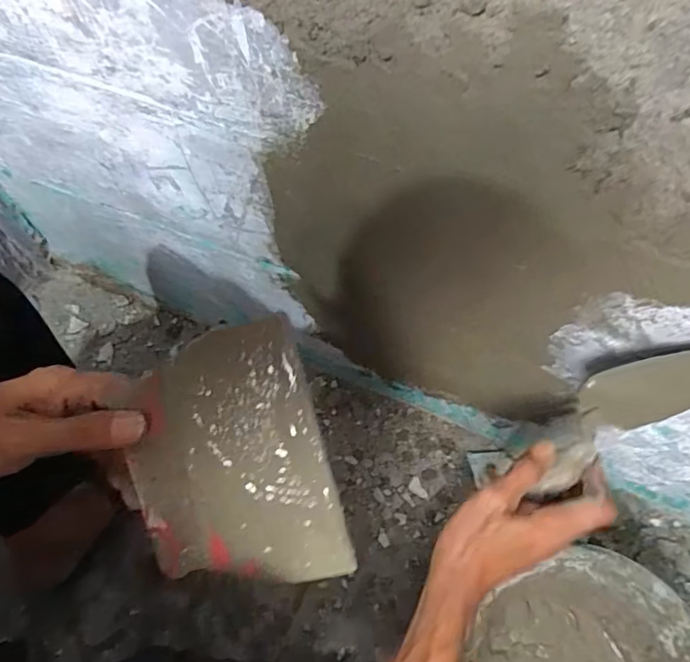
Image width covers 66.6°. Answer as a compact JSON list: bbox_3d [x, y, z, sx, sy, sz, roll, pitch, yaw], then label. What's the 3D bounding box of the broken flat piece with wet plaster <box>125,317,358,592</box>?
[{"bbox_3d":[-0.077,0.087,0.341,0.128,0.008,0.167,-14,95,8],"label":"broken flat piece with wet plaster"}]

